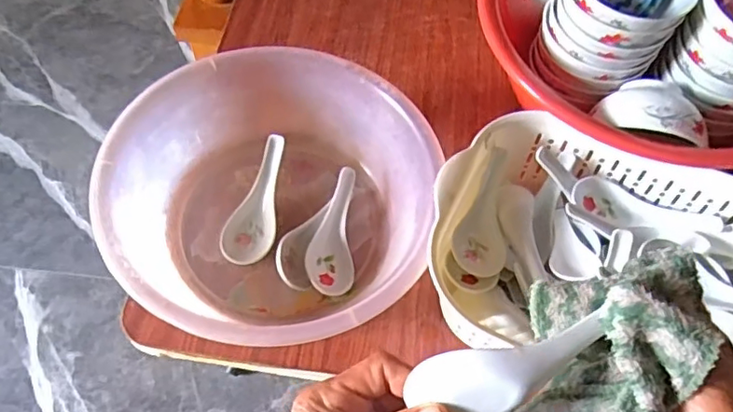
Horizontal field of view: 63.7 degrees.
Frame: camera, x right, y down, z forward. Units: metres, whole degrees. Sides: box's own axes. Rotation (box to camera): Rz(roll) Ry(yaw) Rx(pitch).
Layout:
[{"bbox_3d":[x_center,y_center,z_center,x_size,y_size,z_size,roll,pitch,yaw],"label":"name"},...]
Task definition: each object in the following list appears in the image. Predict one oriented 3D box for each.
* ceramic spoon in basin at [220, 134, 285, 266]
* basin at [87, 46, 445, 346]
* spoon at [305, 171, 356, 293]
[{"bbox_3d":[-0.099,-0.006,0.542,0.047,0.025,0.122,14,78,5],"label":"ceramic spoon in basin"},{"bbox_3d":[-0.080,-0.009,0.523,0.254,0.094,0.264,2,59,-3],"label":"basin"},{"bbox_3d":[-0.032,0.025,0.539,0.040,0.033,0.117,2,59,-3],"label":"spoon"}]

